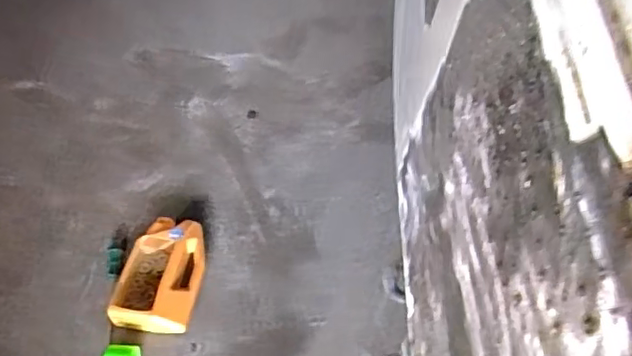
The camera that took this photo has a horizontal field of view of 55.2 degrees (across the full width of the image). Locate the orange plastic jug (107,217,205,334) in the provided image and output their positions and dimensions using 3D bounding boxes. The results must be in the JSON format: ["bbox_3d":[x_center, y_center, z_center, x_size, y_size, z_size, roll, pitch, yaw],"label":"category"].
[{"bbox_3d":[-0.340,0.213,1.311,0.185,0.077,0.247,4,54,3],"label":"orange plastic jug"}]

